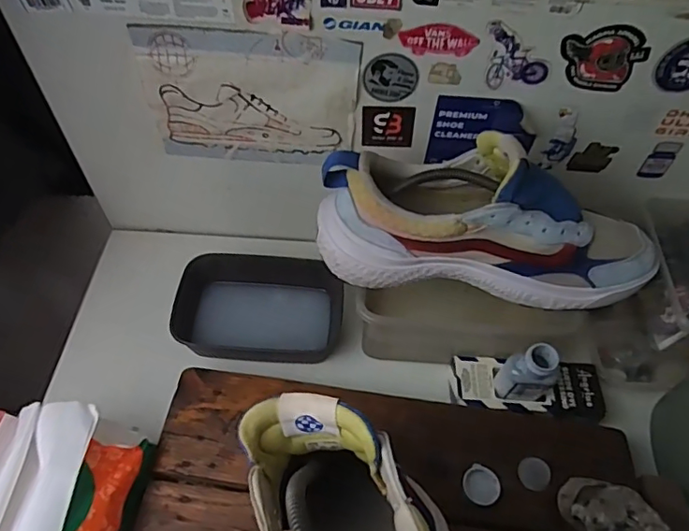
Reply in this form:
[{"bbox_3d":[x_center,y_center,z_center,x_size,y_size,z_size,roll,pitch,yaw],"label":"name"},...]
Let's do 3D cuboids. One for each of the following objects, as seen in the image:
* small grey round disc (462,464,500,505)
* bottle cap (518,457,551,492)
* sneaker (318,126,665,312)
[{"bbox_3d":[0.114,0.184,0.440,0.029,0.011,0.031,2,55,-3],"label":"small grey round disc"},{"bbox_3d":[0.162,0.178,0.449,0.026,0.007,0.026,2,55,-3],"label":"bottle cap"},{"bbox_3d":[0.127,-0.041,0.443,0.292,0.118,0.088,7,55,0],"label":"sneaker"}]

